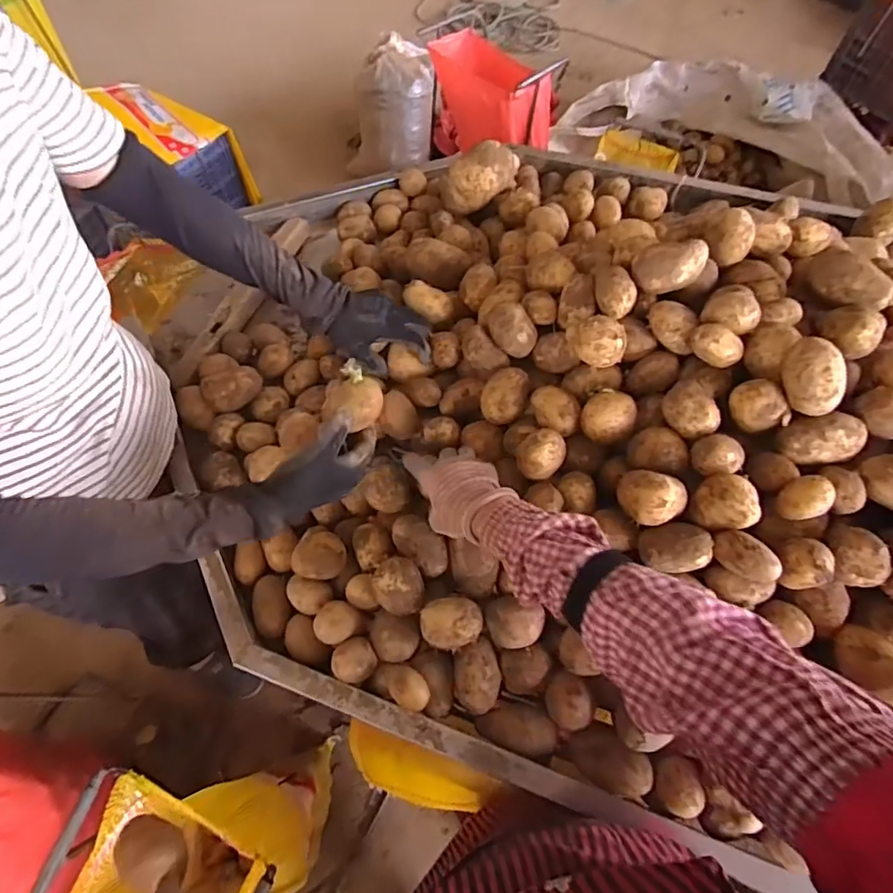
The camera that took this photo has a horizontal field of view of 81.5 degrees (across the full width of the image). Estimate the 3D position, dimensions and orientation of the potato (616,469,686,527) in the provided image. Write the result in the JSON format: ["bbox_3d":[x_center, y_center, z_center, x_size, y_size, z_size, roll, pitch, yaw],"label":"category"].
[{"bbox_3d":[0.200,0.046,0.507,0.046,0.039,0.059,-39,70,-21],"label":"potato"}]

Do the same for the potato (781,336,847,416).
[{"bbox_3d":[0.358,-0.069,0.505,0.042,0.043,0.075,5,79,-12],"label":"potato"}]

